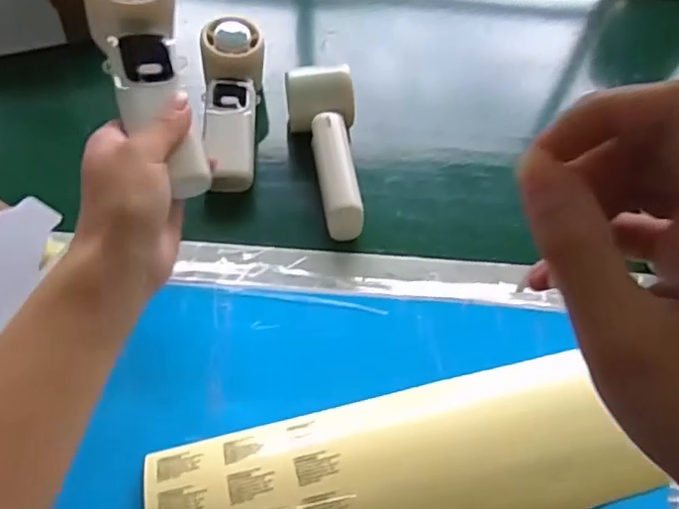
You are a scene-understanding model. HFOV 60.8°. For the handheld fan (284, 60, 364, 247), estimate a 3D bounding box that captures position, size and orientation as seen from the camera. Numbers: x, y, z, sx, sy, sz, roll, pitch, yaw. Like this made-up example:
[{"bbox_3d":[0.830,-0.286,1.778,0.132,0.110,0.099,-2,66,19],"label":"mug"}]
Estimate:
[{"bbox_3d":[-0.010,-0.083,0.464,0.053,0.054,0.146,-5,54,-6],"label":"handheld fan"}]

